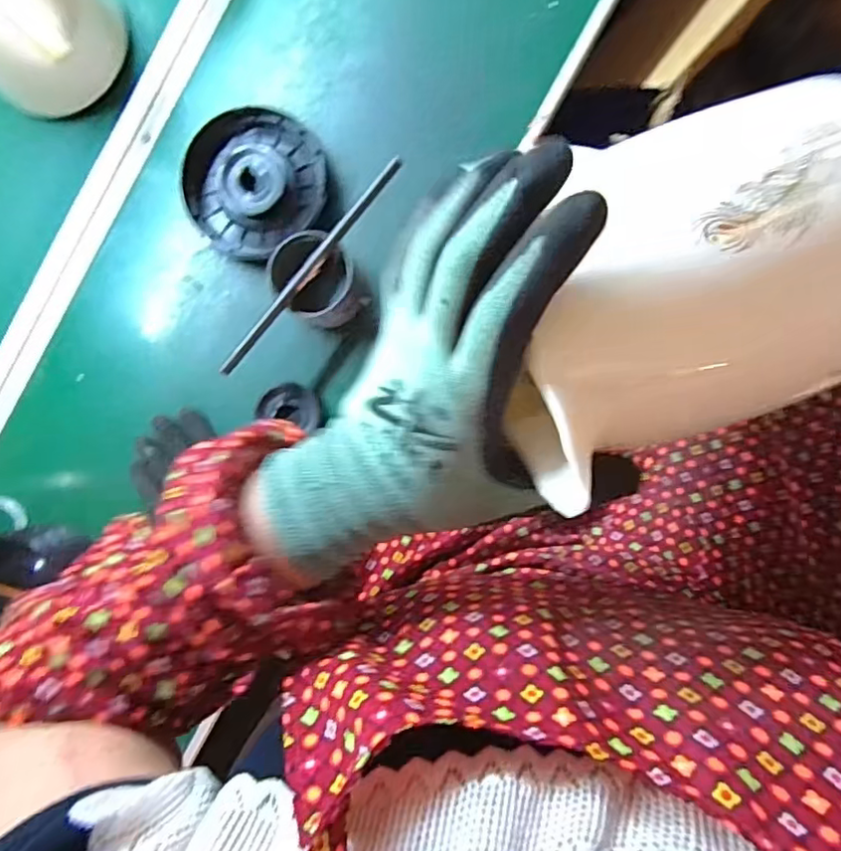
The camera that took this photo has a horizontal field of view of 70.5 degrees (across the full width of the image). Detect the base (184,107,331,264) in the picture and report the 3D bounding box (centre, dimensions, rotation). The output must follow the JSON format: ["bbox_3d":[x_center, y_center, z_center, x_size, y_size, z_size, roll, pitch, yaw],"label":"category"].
[{"bbox_3d":[-0.160,-0.240,0.569,0.133,0.028,0.135,0,90,9],"label":"base"}]

